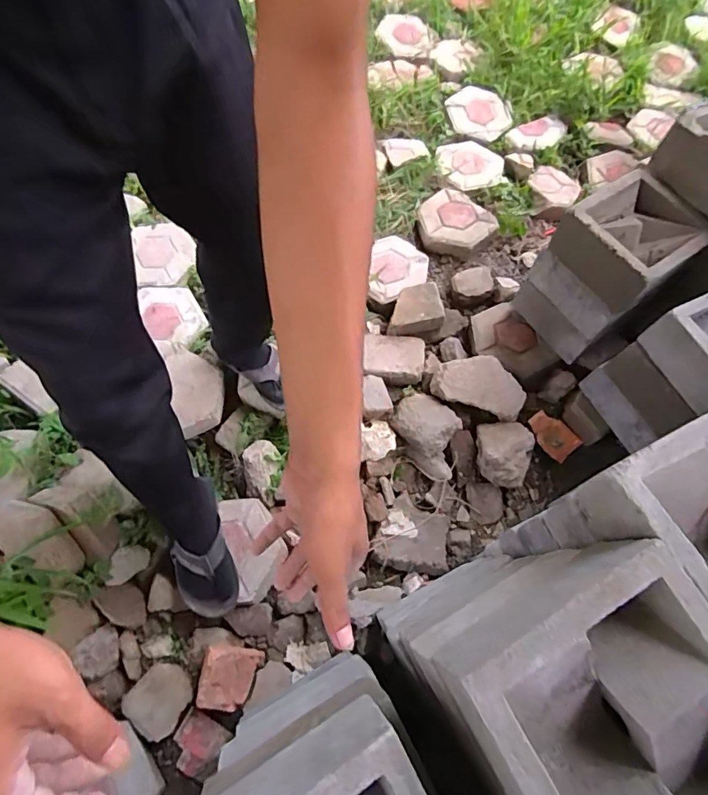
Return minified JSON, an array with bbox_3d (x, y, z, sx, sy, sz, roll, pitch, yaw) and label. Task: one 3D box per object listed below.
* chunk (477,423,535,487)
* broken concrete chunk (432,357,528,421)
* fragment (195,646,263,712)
[{"bbox_3d":[0.327,0.118,1.028,0.115,0.072,0.144,6,65,0],"label":"chunk"},{"bbox_3d":[0.281,-0.029,1.058,0.203,0.063,0.114,22,66,8],"label":"broken concrete chunk"},{"bbox_3d":[-0.219,0.493,0.836,0.103,0.036,0.092,12,67,-17],"label":"fragment"}]

